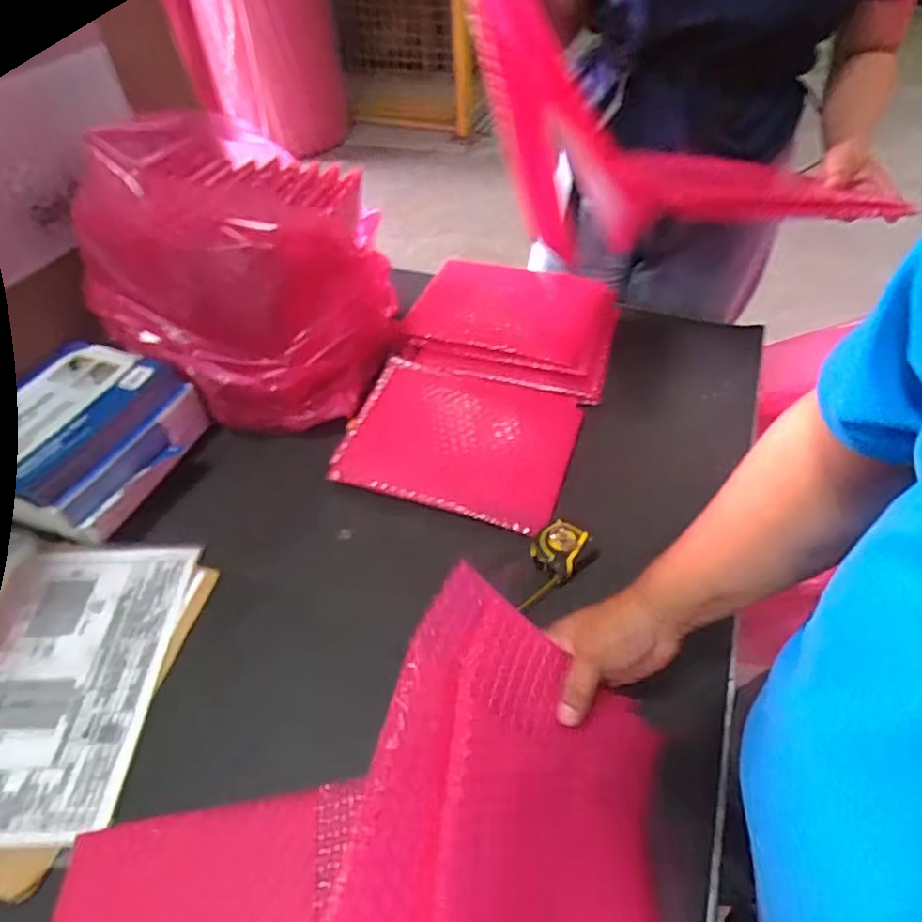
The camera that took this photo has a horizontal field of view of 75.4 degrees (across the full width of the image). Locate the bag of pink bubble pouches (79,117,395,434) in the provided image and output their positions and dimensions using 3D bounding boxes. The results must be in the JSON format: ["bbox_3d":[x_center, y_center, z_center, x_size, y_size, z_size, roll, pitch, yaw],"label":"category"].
[{"bbox_3d":[-0.255,-0.216,0.735,0.262,0.318,0.246,16,51,17],"label":"bag of pink bubble pouches"}]

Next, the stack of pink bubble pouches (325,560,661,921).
[{"bbox_3d":[0.047,0.230,0.368,0.241,0.027,0.265,43,32,-15],"label":"stack of pink bubble pouches"}]

